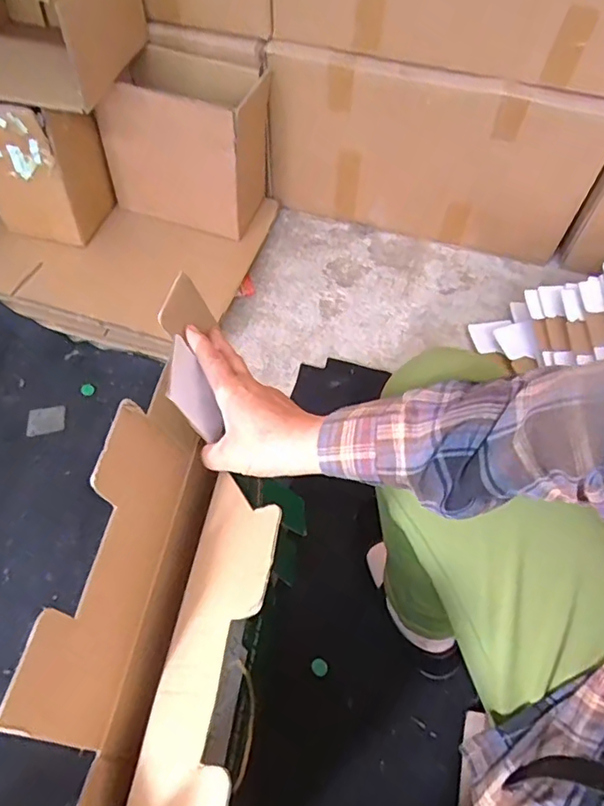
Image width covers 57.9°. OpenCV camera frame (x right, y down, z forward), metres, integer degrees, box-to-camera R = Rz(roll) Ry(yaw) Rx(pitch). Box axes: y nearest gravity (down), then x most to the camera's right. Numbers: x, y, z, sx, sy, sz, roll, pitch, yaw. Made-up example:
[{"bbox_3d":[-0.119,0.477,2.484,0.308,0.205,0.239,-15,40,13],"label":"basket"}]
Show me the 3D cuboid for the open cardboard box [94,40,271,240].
[{"bbox_3d":[-0.207,-0.470,0.988,0.246,0.243,0.177,19,61,9],"label":"open cardboard box"}]

